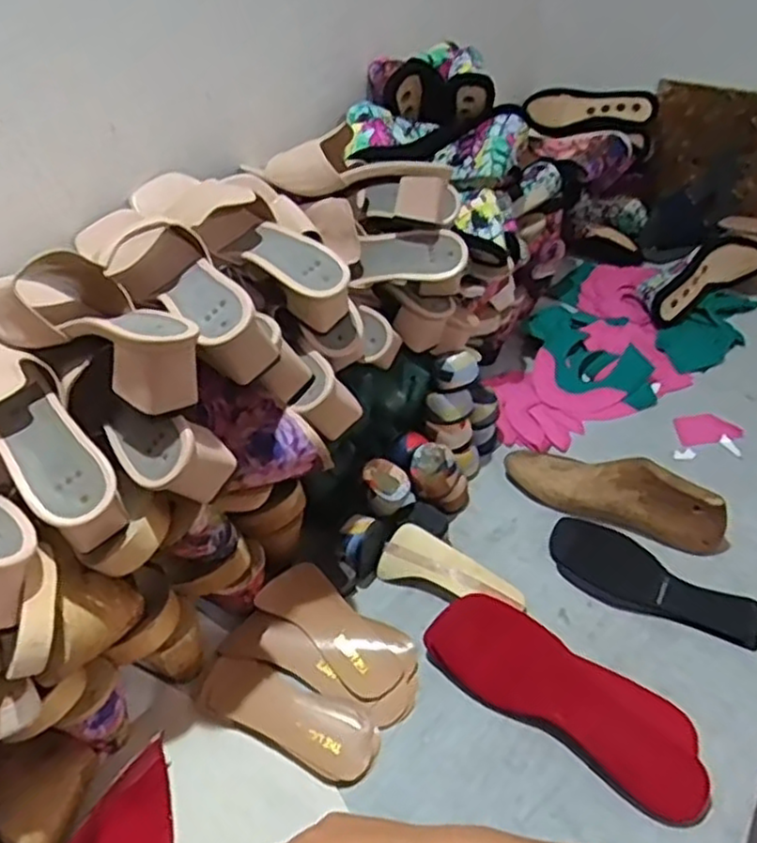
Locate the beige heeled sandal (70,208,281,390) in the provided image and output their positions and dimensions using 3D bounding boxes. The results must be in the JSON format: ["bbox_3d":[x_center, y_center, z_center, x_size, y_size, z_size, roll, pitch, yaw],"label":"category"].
[{"bbox_3d":[-0.179,-0.126,0.609,0.078,0.088,0.239,-30,46,-30],"label":"beige heeled sandal"}]

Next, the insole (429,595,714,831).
[{"bbox_3d":[0.162,0.233,0.609,0.241,0.044,0.082,26,46,29],"label":"insole"}]

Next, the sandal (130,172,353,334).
[{"bbox_3d":[-0.134,-0.175,0.676,0.238,0.078,0.086,35,49,12],"label":"sandal"}]

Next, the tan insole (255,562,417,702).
[{"bbox_3d":[-0.040,0.196,0.671,0.155,0.032,0.067,35,50,18],"label":"tan insole"}]

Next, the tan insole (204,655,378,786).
[{"bbox_3d":[-0.075,0.248,0.609,0.155,0.020,0.064,18,43,22],"label":"tan insole"}]

